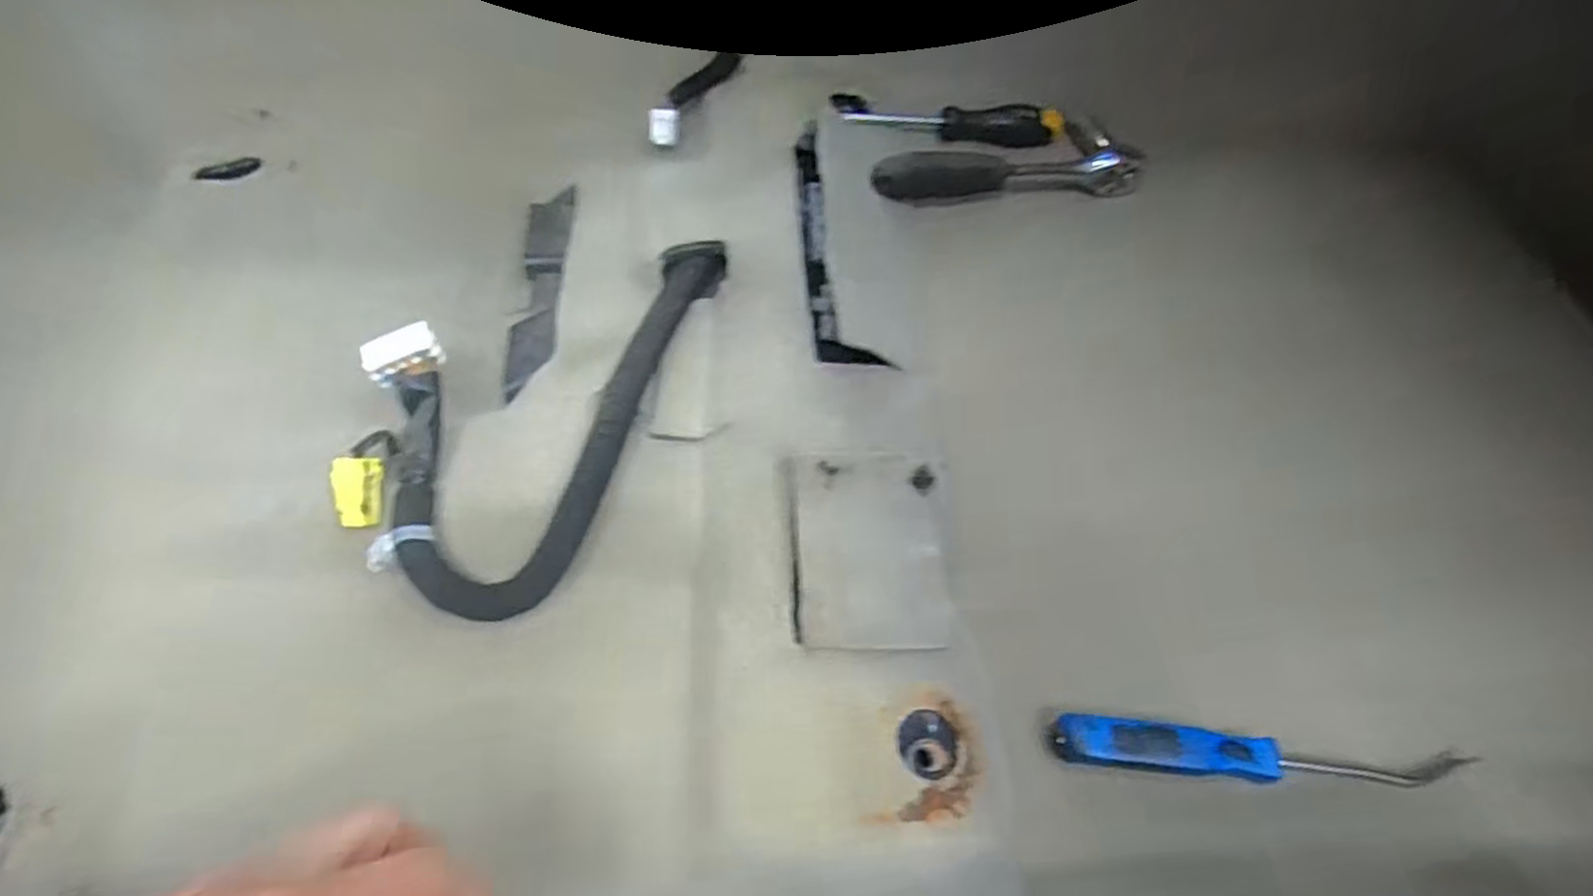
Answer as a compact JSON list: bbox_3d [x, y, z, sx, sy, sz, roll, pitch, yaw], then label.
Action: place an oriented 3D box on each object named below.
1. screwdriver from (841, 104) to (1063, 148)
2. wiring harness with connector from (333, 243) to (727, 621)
[{"bbox_3d":[0.109,-0.225,0.527,0.148,0.025,0.019,0,61,-1],"label":"screwdriver"},{"bbox_3d":[-0.159,-0.036,0.439,0.156,0.043,0.253,20,63,10],"label":"wiring harness with connector"}]

